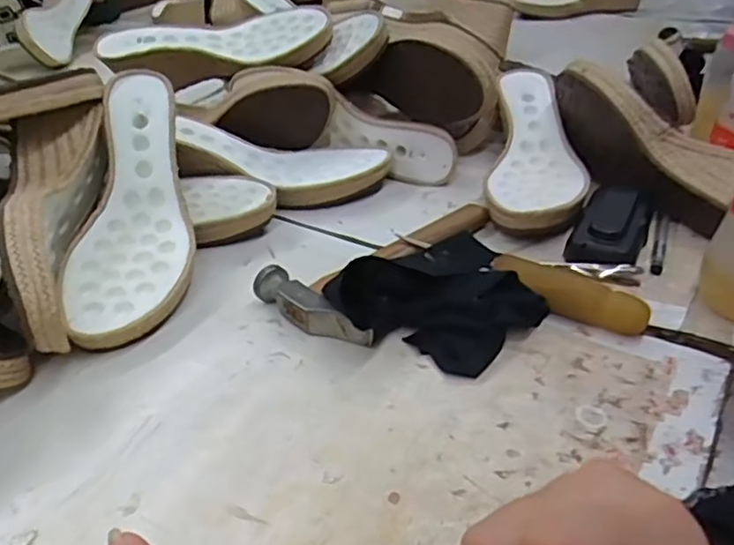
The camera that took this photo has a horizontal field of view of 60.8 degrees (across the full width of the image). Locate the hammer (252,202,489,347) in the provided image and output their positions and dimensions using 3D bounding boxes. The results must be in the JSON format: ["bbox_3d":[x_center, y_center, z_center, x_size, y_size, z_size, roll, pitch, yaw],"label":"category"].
[{"bbox_3d":[0.022,-0.011,0.476,0.093,0.029,0.201,27,43,35],"label":"hammer"}]

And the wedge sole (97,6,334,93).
[{"bbox_3d":[-0.156,-0.236,0.674,0.235,0.068,0.087,-1,34,1],"label":"wedge sole"}]

